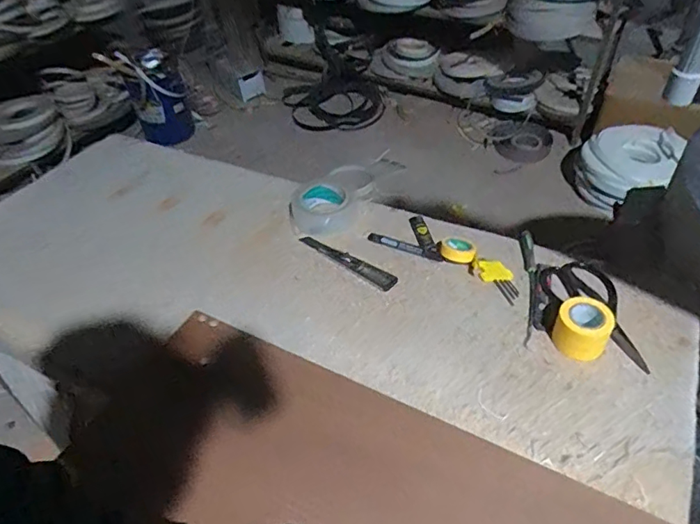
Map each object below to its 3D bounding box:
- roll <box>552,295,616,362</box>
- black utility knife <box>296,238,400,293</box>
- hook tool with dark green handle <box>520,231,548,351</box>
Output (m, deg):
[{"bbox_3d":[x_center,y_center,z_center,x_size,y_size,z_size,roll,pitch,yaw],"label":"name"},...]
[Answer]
[{"bbox_3d":[0.308,0.087,0.681,0.064,0.053,0.074,22,52,24],"label":"roll"},{"bbox_3d":[-0.005,-0.005,0.841,0.199,0.014,0.029,30,55,29],"label":"black utility knife"},{"bbox_3d":[0.275,0.035,0.771,0.032,0.012,0.224,5,47,10],"label":"hook tool with dark green handle"}]

